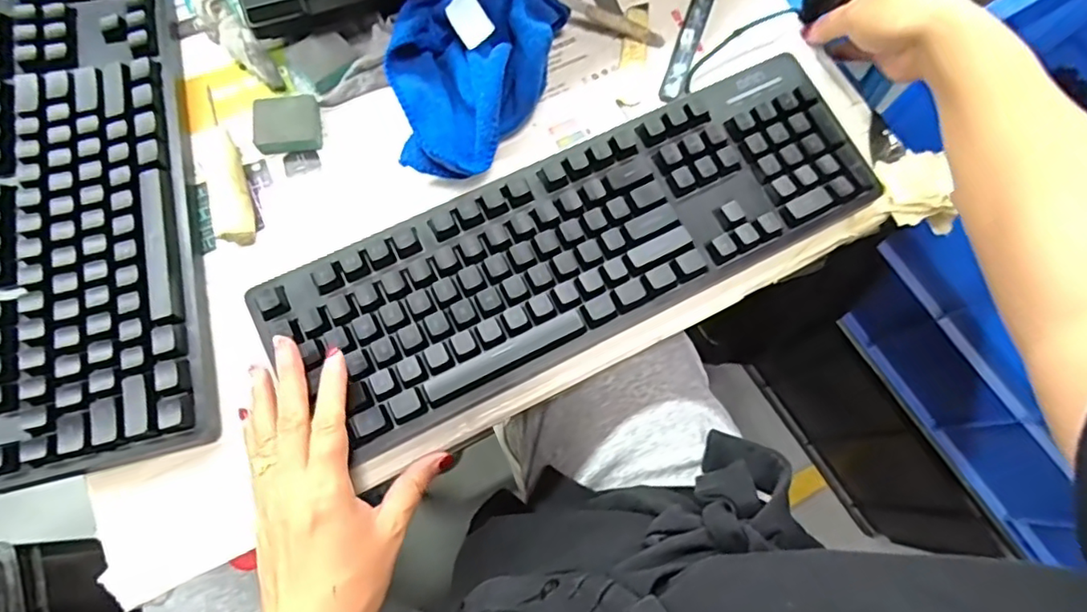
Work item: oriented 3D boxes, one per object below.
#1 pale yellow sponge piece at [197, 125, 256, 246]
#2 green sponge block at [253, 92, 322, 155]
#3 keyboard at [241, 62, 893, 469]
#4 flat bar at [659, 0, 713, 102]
[{"bbox_3d":[-0.232,-0.090,0.429,0.024,0.020,0.097,-18,75,-7],"label":"pale yellow sponge piece"},{"bbox_3d":[-0.195,-0.139,0.444,0.045,0.014,0.042,-9,74,-5],"label":"green sponge block"},{"bbox_3d":[0.031,-0.044,0.411,0.414,0.035,0.131,-25,76,-9],"label":"keyboard"},{"bbox_3d":[0.120,-0.219,0.484,0.018,0.008,0.115,18,74,4],"label":"flat bar"}]

